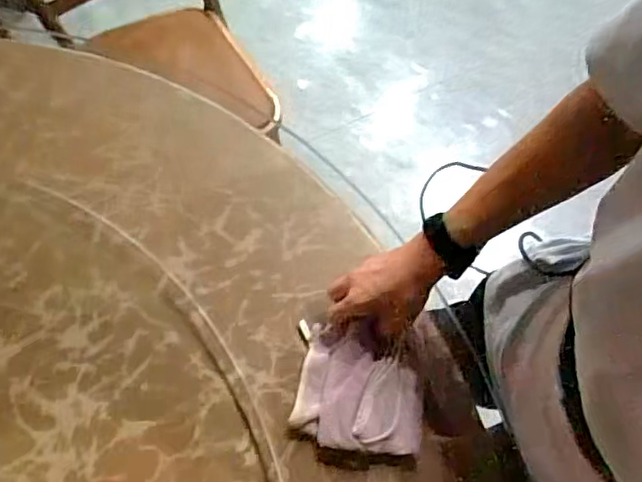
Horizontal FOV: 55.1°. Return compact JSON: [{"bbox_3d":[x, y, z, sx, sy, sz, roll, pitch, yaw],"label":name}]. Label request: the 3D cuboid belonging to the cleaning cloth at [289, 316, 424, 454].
[{"bbox_3d":[0.042,0.160,0.668,0.134,0.034,0.126,4,67,3],"label":"cleaning cloth"}]

